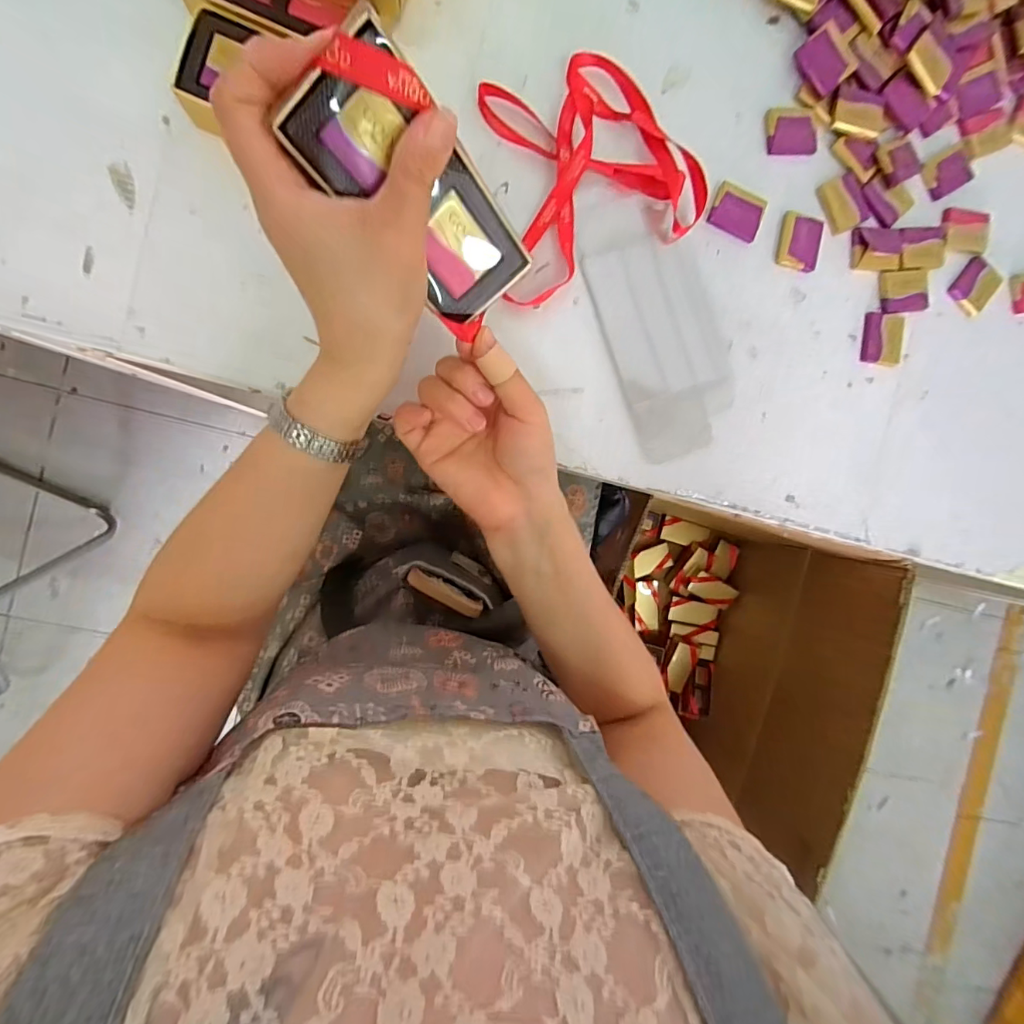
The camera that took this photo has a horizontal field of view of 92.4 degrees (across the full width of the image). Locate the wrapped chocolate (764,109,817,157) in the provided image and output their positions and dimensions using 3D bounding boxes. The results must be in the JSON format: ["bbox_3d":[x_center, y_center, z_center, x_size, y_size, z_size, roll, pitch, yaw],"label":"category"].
[{"bbox_3d":[0.216,-0.291,0.376,0.042,0.004,0.033,-5,94,-8],"label":"wrapped chocolate"}]

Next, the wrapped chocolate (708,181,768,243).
[{"bbox_3d":[0.171,-0.226,0.370,0.040,0.005,0.033,19,90,-9],"label":"wrapped chocolate"}]

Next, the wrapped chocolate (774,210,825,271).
[{"bbox_3d":[0.223,-0.208,0.379,0.033,0.005,0.040,7,92,-9],"label":"wrapped chocolate"}]

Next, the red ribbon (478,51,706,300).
[{"bbox_3d":[0.044,-0.241,0.347,0.162,0.018,0.138,-28,97,-6],"label":"red ribbon"}]

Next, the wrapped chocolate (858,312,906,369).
[{"bbox_3d":[0.298,-0.139,0.392,0.038,0.007,0.042,6,92,-9],"label":"wrapped chocolate"}]

